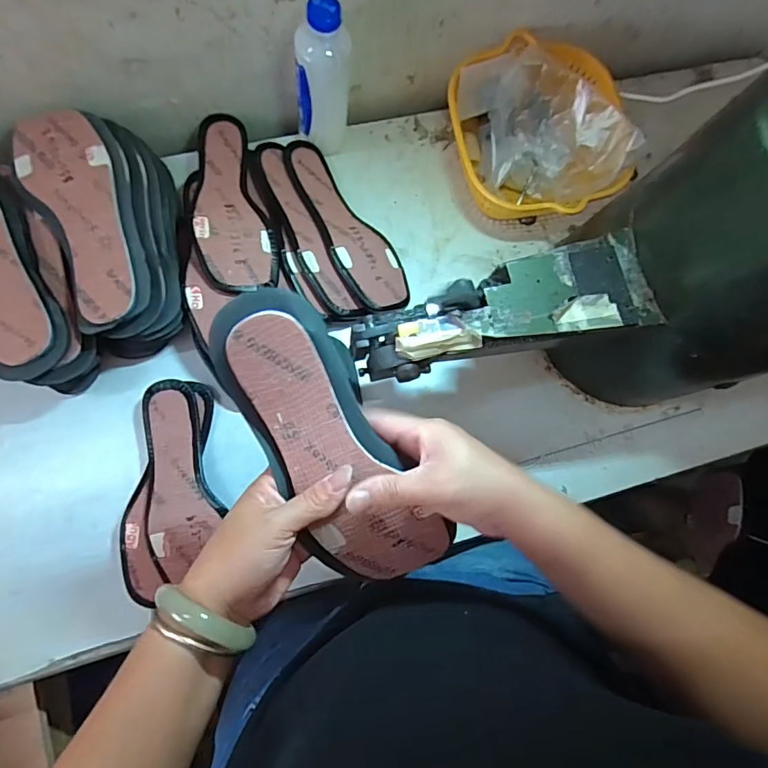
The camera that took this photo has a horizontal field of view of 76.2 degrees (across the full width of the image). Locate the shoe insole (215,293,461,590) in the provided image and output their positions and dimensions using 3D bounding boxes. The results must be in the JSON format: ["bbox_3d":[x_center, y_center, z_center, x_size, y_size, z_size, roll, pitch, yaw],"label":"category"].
[{"bbox_3d":[-0.034,0.047,0.337,0.085,0.018,0.233,-29,107,-5],"label":"shoe insole"}]

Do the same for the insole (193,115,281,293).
[{"bbox_3d":[-0.163,-0.199,0.524,0.076,0.016,0.215,-5,71,-19],"label":"insole"}]

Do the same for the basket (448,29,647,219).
[{"bbox_3d":[0.175,-0.286,0.569,0.195,0.080,0.212,-13,83,-3],"label":"basket"}]

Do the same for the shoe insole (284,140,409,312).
[{"bbox_3d":[-0.048,-0.179,0.552,0.079,0.020,0.220,-34,87,-35],"label":"shoe insole"}]

